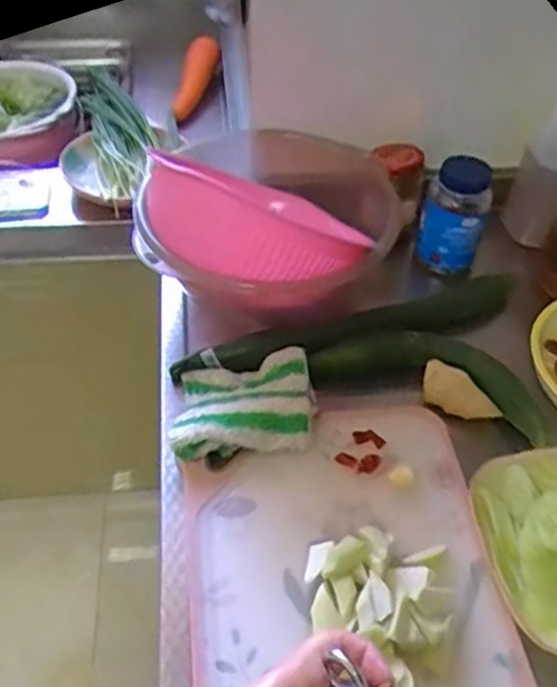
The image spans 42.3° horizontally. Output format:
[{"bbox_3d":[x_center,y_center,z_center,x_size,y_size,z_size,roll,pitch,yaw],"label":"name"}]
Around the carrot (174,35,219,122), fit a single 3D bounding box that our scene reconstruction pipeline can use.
[{"bbox_3d":[-0.120,-0.390,1.065,0.045,0.041,0.182,10,60,8],"label":"carrot"}]

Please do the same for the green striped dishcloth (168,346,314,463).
[{"bbox_3d":[-0.035,0.055,0.675,0.130,0.025,0.106,-6,48,-7],"label":"green striped dishcloth"}]

